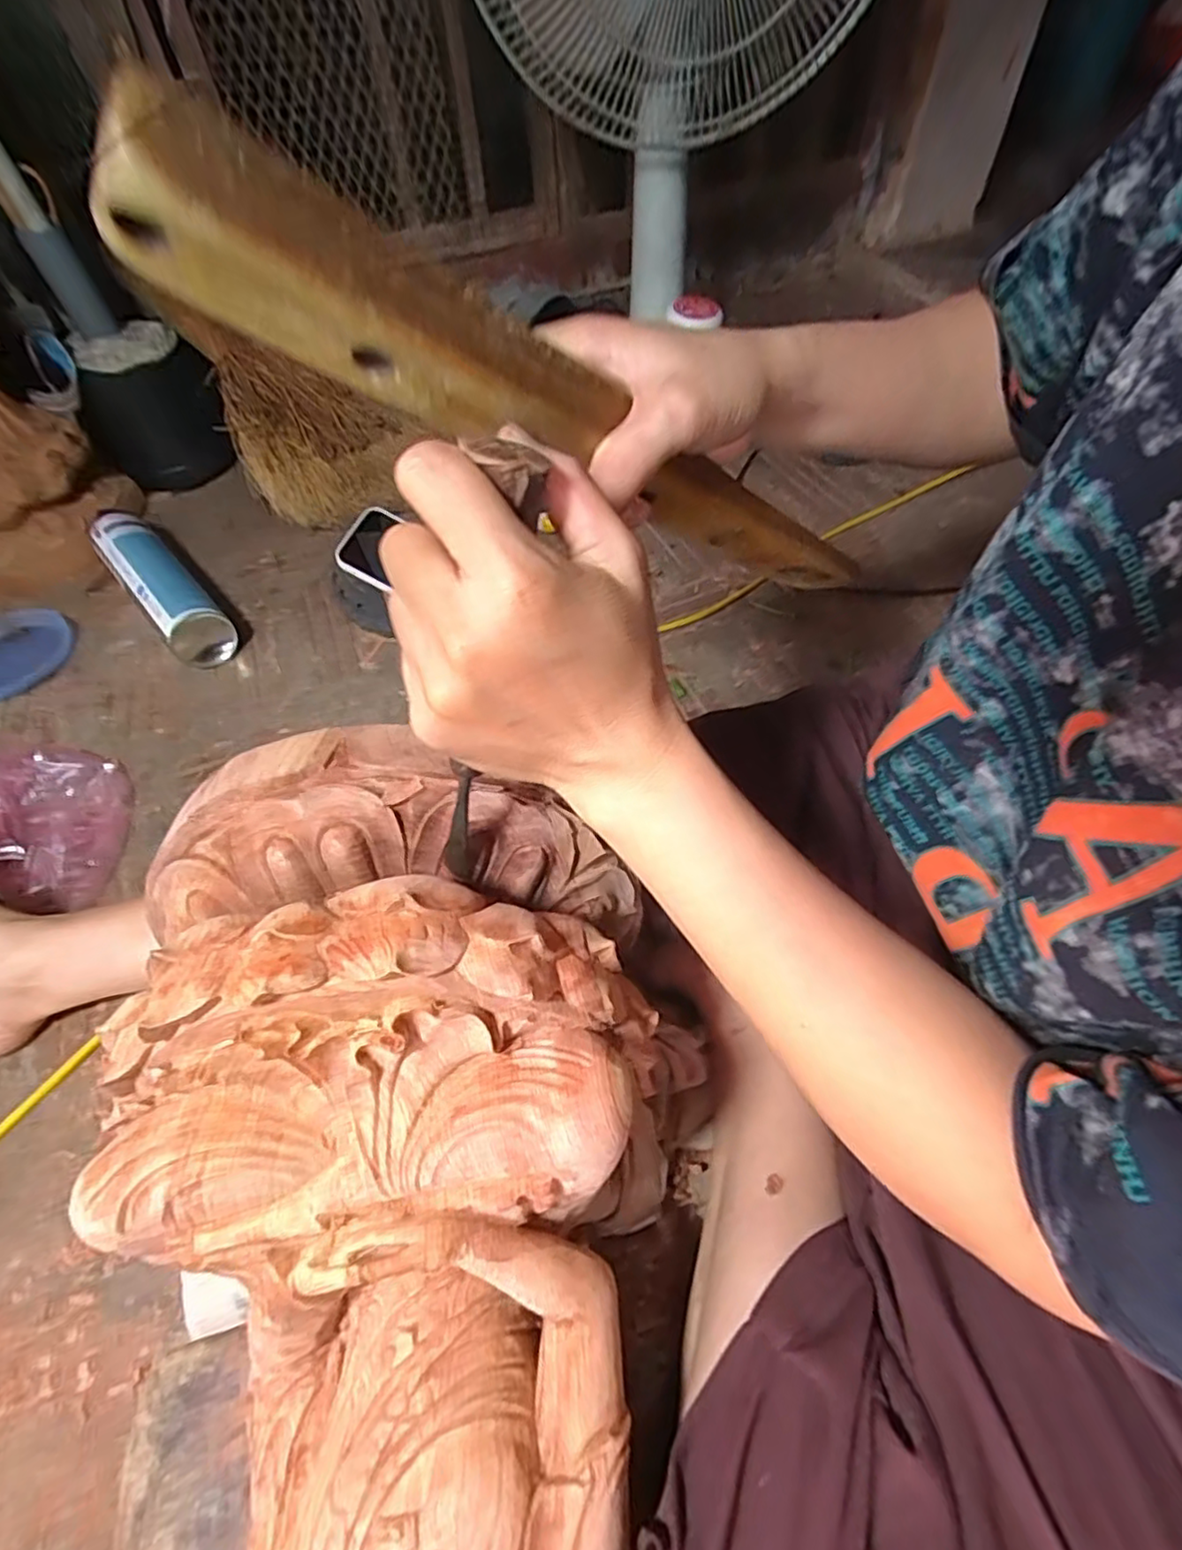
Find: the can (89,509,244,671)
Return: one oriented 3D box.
[{"bbox_3d":[-0.484,-0.215,0.732,0.069,0.066,0.277,-38,62,-21],"label":"can"}]

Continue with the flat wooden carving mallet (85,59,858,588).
[{"bbox_3d":[0.008,-0.128,0.261,0.330,0.047,0.027,6,45,-41],"label":"flat wooden carving mallet"}]

